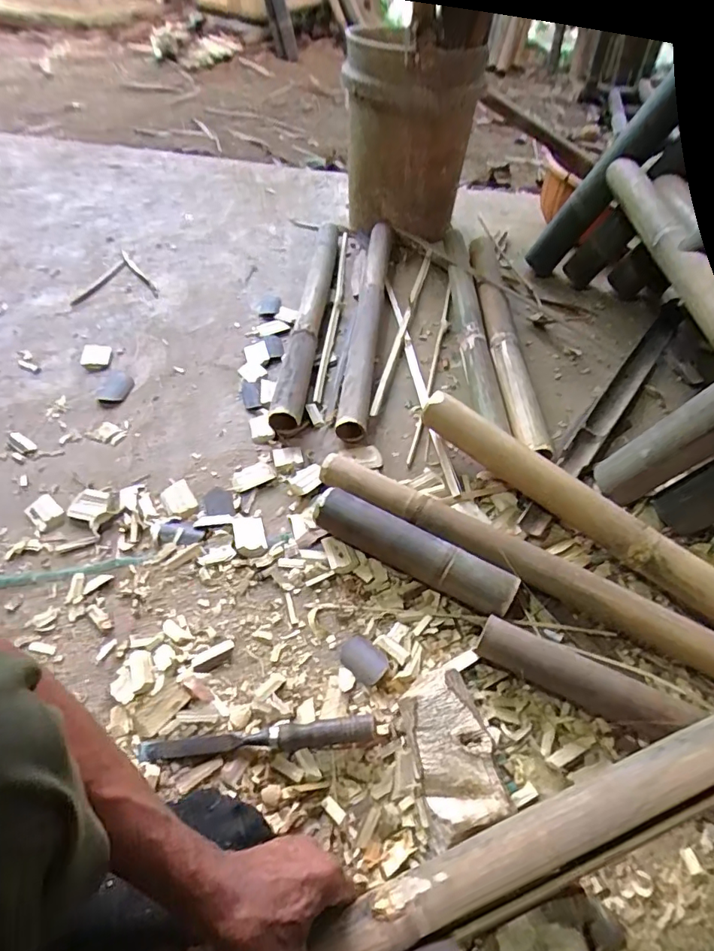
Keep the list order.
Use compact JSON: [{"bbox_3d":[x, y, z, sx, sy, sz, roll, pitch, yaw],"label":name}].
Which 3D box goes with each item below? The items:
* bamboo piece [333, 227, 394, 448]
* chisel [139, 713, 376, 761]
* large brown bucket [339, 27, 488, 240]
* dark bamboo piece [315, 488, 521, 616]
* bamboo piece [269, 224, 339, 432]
[{"bbox_3d":[0.021,-0.310,0.968,0.057,0.042,0.626,6,52,3],"label":"bamboo piece"},{"bbox_3d":[-0.103,0.271,0.517,0.239,0.029,0.027,-2,52,-3],"label":"chisel"},{"bbox_3d":[0.107,-0.712,1.080,0.253,0.375,0.255,4,52,2],"label":"large brown bucket"},{"bbox_3d":[0.068,0.099,0.635,0.262,0.063,0.051,25,56,17],"label":"dark bamboo piece"},{"bbox_3d":[-0.091,-0.329,0.977,0.055,0.051,0.626,5,52,2],"label":"bamboo piece"}]

